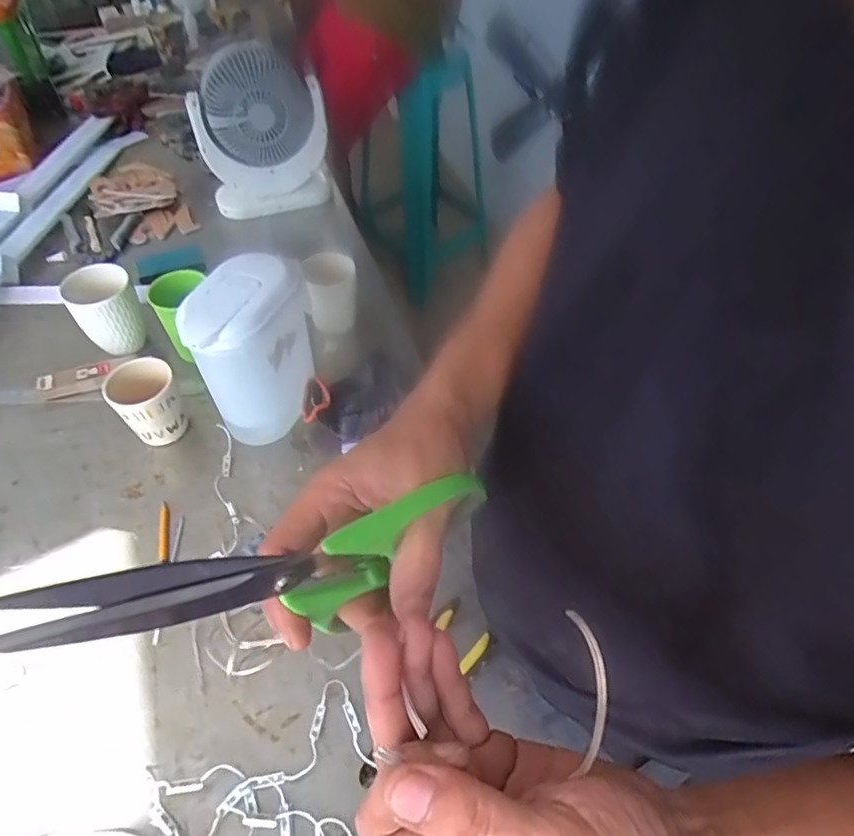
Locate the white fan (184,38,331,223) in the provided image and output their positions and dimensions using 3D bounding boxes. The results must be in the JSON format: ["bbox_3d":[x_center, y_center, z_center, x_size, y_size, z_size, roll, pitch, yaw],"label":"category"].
[{"bbox_3d":[-0.265,-0.456,0.938,0.197,0.244,0.094,-12,52,-11],"label":"white fan"}]

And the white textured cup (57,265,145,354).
[{"bbox_3d":[-0.419,-0.136,0.777,0.081,0.107,0.073,-35,56,-22],"label":"white textured cup"}]

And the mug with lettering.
[{"bbox_3d":[-0.324,-0.014,0.690,0.073,0.091,0.071,-30,54,-19],"label":"mug with lettering"}]

